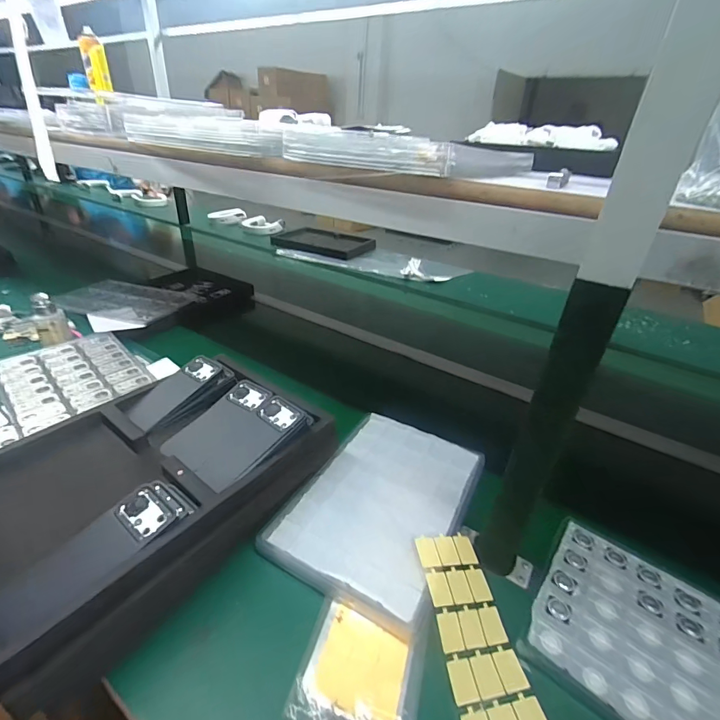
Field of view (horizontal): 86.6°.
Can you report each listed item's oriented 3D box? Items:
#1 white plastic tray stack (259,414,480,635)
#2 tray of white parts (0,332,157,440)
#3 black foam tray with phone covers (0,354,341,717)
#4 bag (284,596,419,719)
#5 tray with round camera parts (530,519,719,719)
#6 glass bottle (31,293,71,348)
[{"bbox_3d":[0.037,0.201,0.572,0.221,0.030,0.317,19,34,24],"label":"white plastic tray stack"},{"bbox_3d":[-0.592,0.033,0.791,0.301,0.028,0.225,28,38,35],"label":"tray of white parts"},{"bbox_3d":[-0.282,0.147,0.532,0.307,0.108,0.420,24,36,30],"label":"black foam tray with phone covers"},{"bbox_3d":[-0.001,0.315,0.388,0.115,0.012,0.119,10,31,10],"label":"bag"},{"bbox_3d":[0.367,0.331,0.423,0.299,0.008,0.219,25,36,31],"label":"tray with round camera parts"},{"bbox_3d":[-0.726,-0.090,0.896,0.061,0.108,0.063,-15,36,-30],"label":"glass bottle"}]

